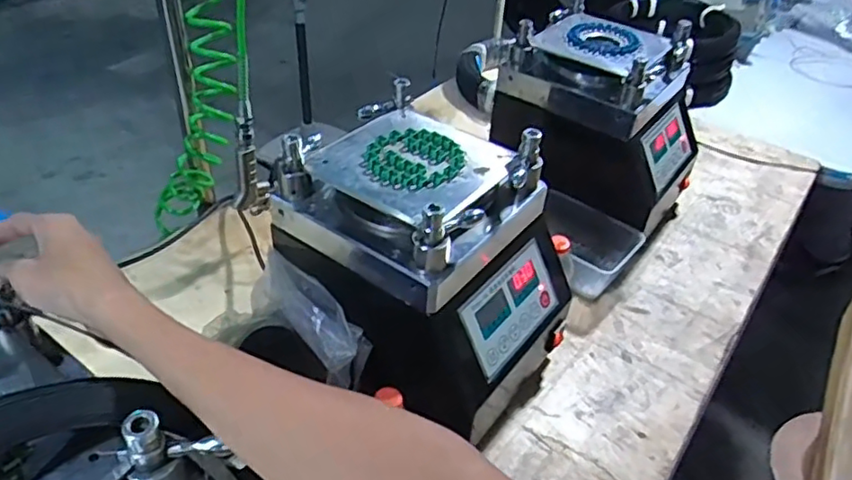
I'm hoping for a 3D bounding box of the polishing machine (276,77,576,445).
[{"bbox_3d":[0.003,0.036,0.704,0.279,0.279,0.215,26,45,24],"label":"polishing machine"}]

